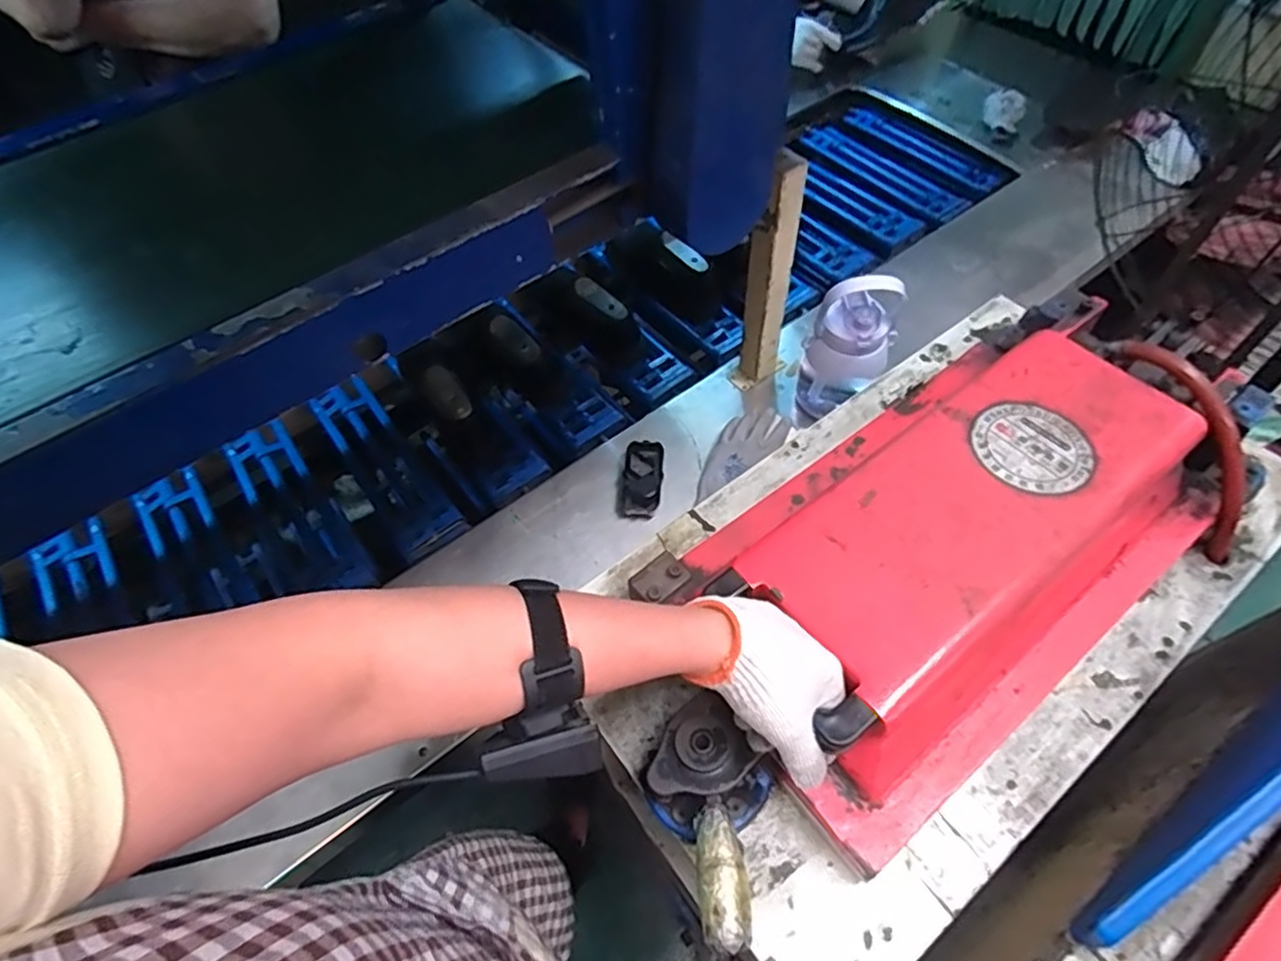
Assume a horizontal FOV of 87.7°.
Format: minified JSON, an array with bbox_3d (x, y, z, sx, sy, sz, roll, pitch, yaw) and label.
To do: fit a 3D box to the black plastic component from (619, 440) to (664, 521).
[{"bbox_3d":[0.000,-0.002,0.885,0.053,0.022,0.107,5,57,7],"label":"black plastic component"}]

